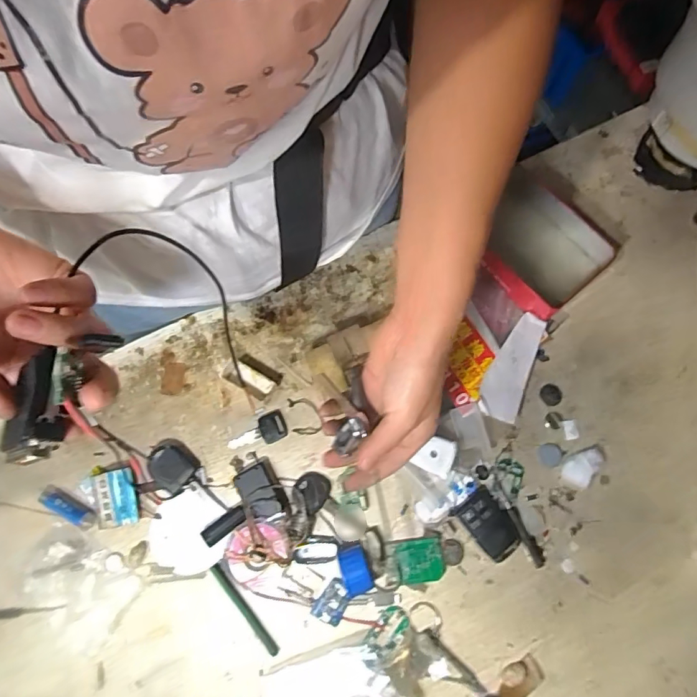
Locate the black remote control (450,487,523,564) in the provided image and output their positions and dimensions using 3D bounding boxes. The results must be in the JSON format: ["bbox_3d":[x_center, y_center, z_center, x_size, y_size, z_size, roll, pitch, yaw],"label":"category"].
[{"bbox_3d":[0.114,0.142,0.390,0.034,0.015,0.053,-37,77,-8],"label":"black remote control"}]

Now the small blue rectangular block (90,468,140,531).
[{"bbox_3d":[-0.197,0.127,0.407,0.036,0.010,0.046,-14,75,-2],"label":"small blue rectangular block"}]

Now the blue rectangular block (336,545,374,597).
[{"bbox_3d":[0.005,0.171,0.377,0.022,0.031,0.036,-19,75,-4],"label":"blue rectangular block"}]

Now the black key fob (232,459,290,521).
[{"bbox_3d":[-0.073,0.119,0.399,0.032,0.016,0.046,-26,76,-5],"label":"black key fob"}]

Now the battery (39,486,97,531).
[{"bbox_3d":[-0.237,0.133,0.403,0.055,0.011,0.016,31,78,9],"label":"battery"}]

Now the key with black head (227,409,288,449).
[{"bbox_3d":[-0.080,0.074,0.420,0.052,0.004,0.025,-21,76,-4],"label":"key with black head"}]

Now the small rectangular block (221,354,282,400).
[{"bbox_3d":[-0.086,0.025,0.430,0.045,0.012,0.030,31,78,9],"label":"small rectangular block"}]

